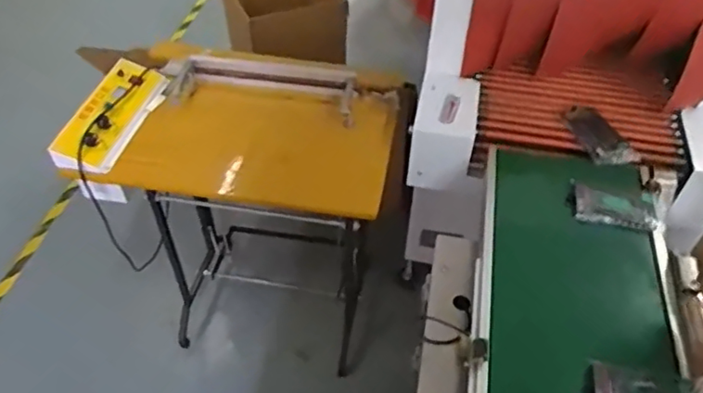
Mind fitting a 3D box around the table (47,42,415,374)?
[{"bbox_3d":[-0.248,0.031,1.532,0.657,0.736,0.471,10,48,9],"label":"table"}]

